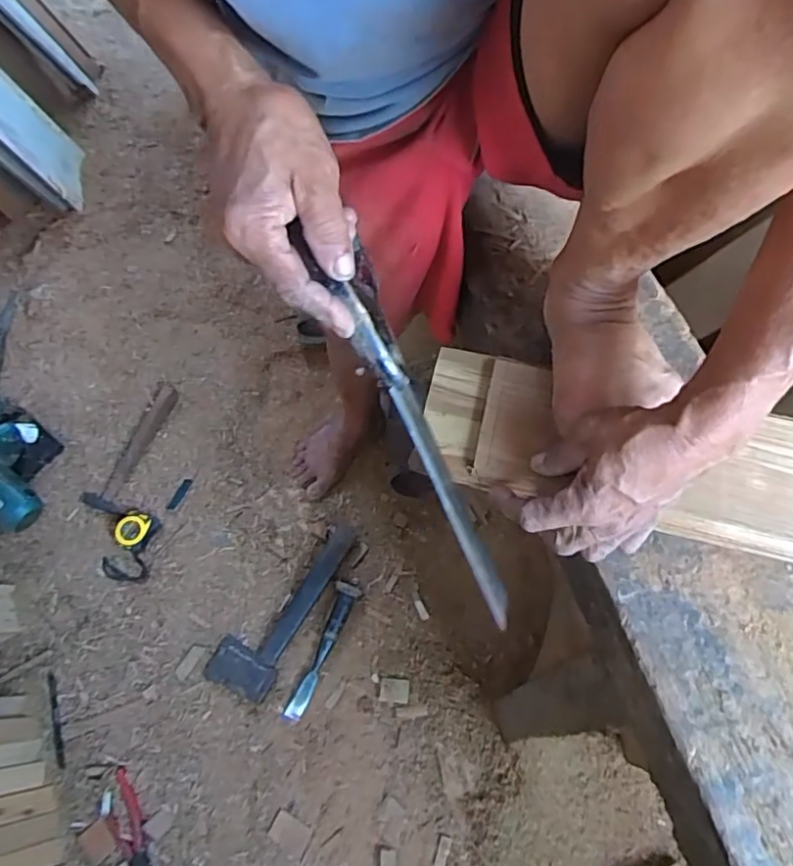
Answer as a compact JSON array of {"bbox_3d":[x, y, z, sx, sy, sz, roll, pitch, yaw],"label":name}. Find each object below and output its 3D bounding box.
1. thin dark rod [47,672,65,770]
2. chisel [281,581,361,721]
[{"bbox_3d":[-0.568,0.477,0.969,0.013,0.012,0.152,-21,64,-7],"label":"thin dark rod"},{"bbox_3d":[-0.132,0.379,1.019,0.044,0.028,0.244,19,66,13],"label":"chisel"}]

